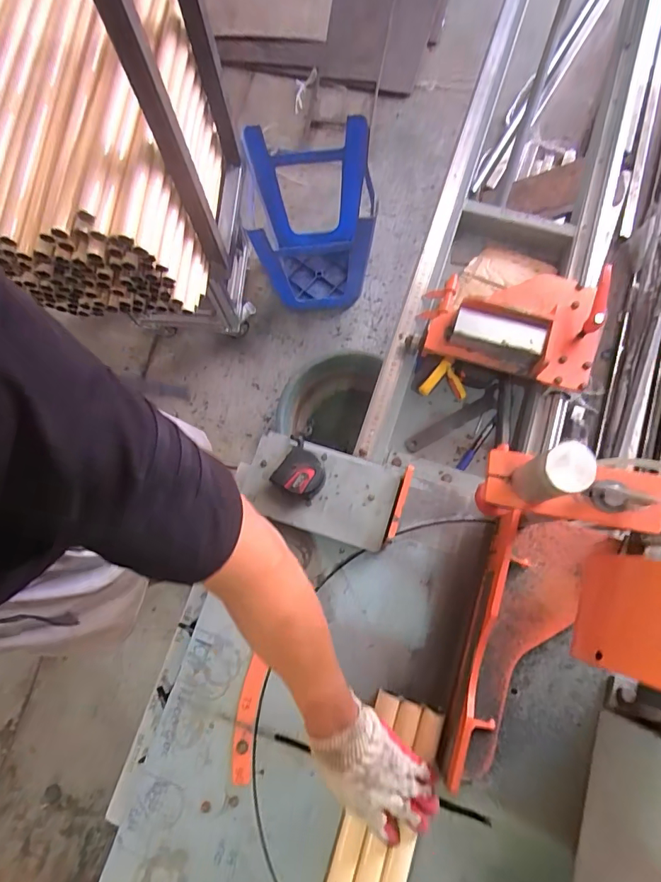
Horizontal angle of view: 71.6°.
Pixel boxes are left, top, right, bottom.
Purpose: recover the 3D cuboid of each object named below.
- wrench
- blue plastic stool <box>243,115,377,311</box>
[{"bbox_3d":[0.215,-0.033,0.787,0.192,0.010,0.040,-32,76,-6],"label":"wrench"},{"bbox_3d":[-0.050,-0.635,1.384,0.327,0.428,0.338,-4,75,1],"label":"blue plastic stool"}]

